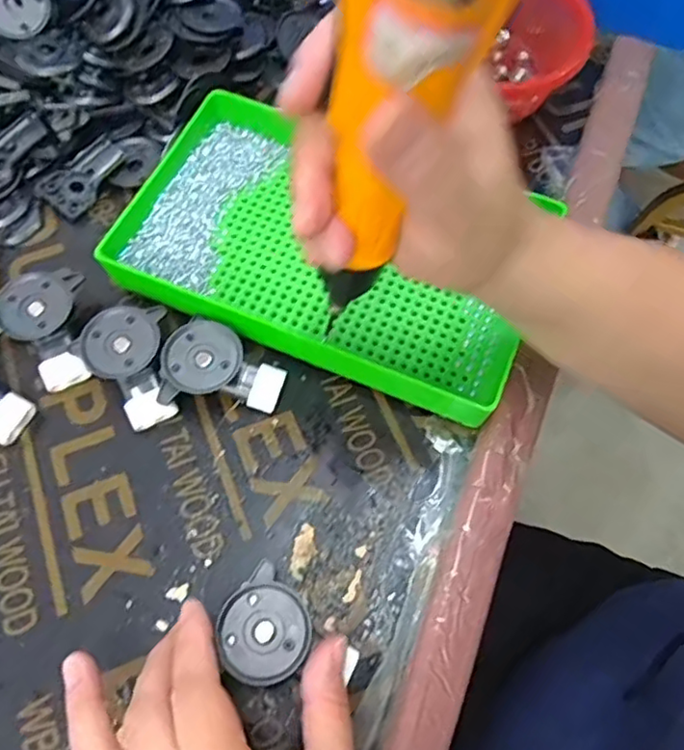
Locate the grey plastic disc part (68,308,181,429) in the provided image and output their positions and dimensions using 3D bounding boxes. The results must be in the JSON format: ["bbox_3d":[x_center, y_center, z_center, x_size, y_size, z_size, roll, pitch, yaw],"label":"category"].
[{"bbox_3d":[-0.122,-0.003,0.358,0.051,0.031,0.064,-18,67,-9],"label":"grey plastic disc part"}]

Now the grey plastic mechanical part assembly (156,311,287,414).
[{"bbox_3d":[-0.068,-0.005,0.361,0.066,0.028,0.047,1,65,0],"label":"grey plastic mechanical part assembly"}]

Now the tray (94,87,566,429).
[{"bbox_3d":[-0.007,-0.078,0.387,0.251,0.040,0.156,22,67,9],"label":"tray"}]

